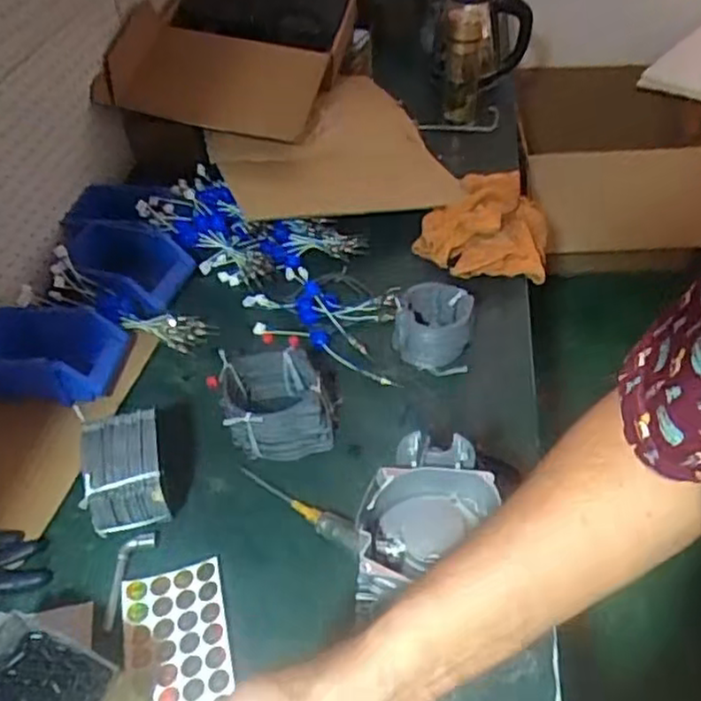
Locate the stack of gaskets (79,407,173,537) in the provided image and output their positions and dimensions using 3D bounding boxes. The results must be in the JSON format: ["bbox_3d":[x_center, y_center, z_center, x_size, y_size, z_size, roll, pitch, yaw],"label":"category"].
[{"bbox_3d":[-0.245,0.143,0.775,0.084,0.110,0.109,-11,45,-6],"label":"stack of gaskets"}]

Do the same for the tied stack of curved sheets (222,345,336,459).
[{"bbox_3d":[-0.087,0.067,0.879,0.137,0.082,0.131,-9,45,-5],"label":"tied stack of curved sheets"}]

